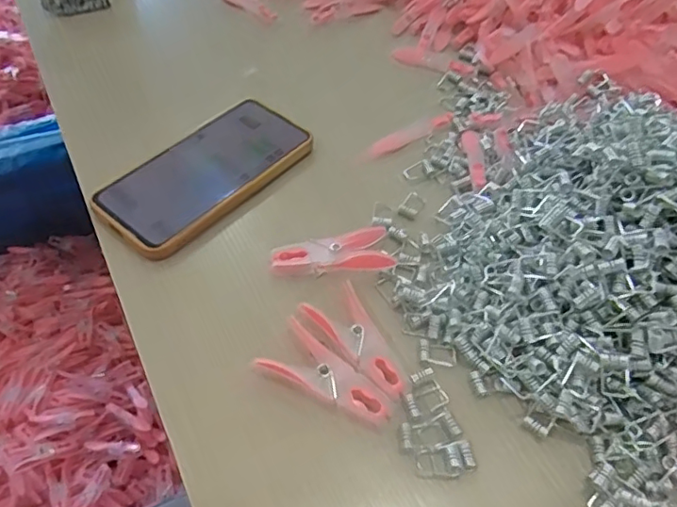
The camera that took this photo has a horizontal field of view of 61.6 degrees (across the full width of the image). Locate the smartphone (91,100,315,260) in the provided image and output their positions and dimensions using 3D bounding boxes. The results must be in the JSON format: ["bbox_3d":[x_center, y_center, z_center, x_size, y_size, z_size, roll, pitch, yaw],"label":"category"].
[{"bbox_3d":[-0.096,-0.060,0.410,0.072,0.015,0.152,34,57,21],"label":"smartphone"}]

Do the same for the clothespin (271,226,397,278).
[{"bbox_3d":[-0.005,0.000,0.370,0.077,0.012,0.031,-8,53,-10],"label":"clothespin"}]

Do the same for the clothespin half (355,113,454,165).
[{"bbox_3d":[0.053,-0.094,0.458,0.096,0.007,0.017,-26,58,-22],"label":"clothespin half"}]

